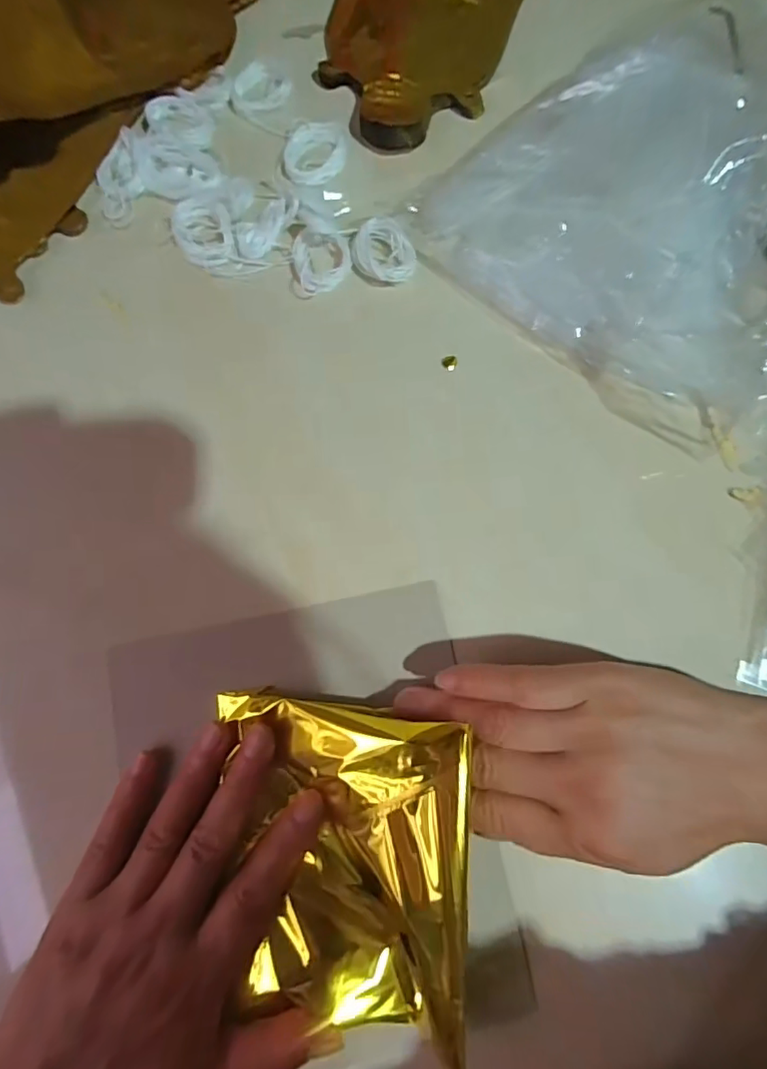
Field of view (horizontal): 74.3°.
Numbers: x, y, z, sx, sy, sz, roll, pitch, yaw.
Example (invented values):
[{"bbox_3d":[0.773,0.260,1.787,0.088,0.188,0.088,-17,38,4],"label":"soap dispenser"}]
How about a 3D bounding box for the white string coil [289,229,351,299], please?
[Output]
[{"bbox_3d":[-0.037,-0.157,0.292,0.035,0.014,0.034,0,77,-1],"label":"white string coil"}]

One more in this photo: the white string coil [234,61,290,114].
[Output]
[{"bbox_3d":[-0.075,-0.280,0.317,0.034,0.004,0.037,0,77,-1],"label":"white string coil"}]

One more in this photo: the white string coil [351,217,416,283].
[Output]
[{"bbox_3d":[0.001,-0.164,0.295,0.033,0.010,0.037,-36,81,-9],"label":"white string coil"}]

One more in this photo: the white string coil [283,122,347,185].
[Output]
[{"bbox_3d":[-0.041,-0.233,0.309,0.036,0.007,0.045,0,77,-2],"label":"white string coil"}]

